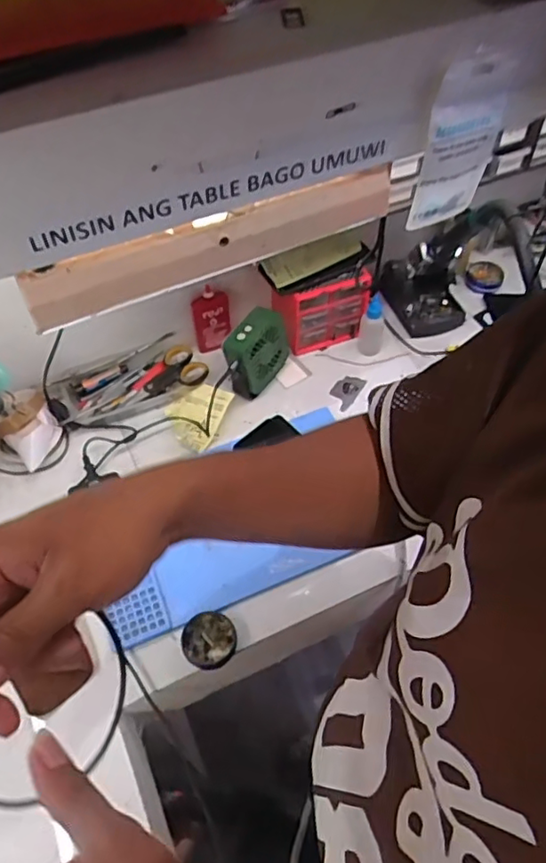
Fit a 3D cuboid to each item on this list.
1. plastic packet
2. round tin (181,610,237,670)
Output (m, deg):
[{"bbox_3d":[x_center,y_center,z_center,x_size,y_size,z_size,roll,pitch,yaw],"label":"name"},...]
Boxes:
[{"bbox_3d":[0.161,-0.247,0.509,0.085,0.146,0.012,-28,58,-18],"label":"plastic packet"},{"bbox_3d":[-0.076,0.243,0.695,0.062,0.015,0.062,-1,54,1],"label":"round tin"}]

